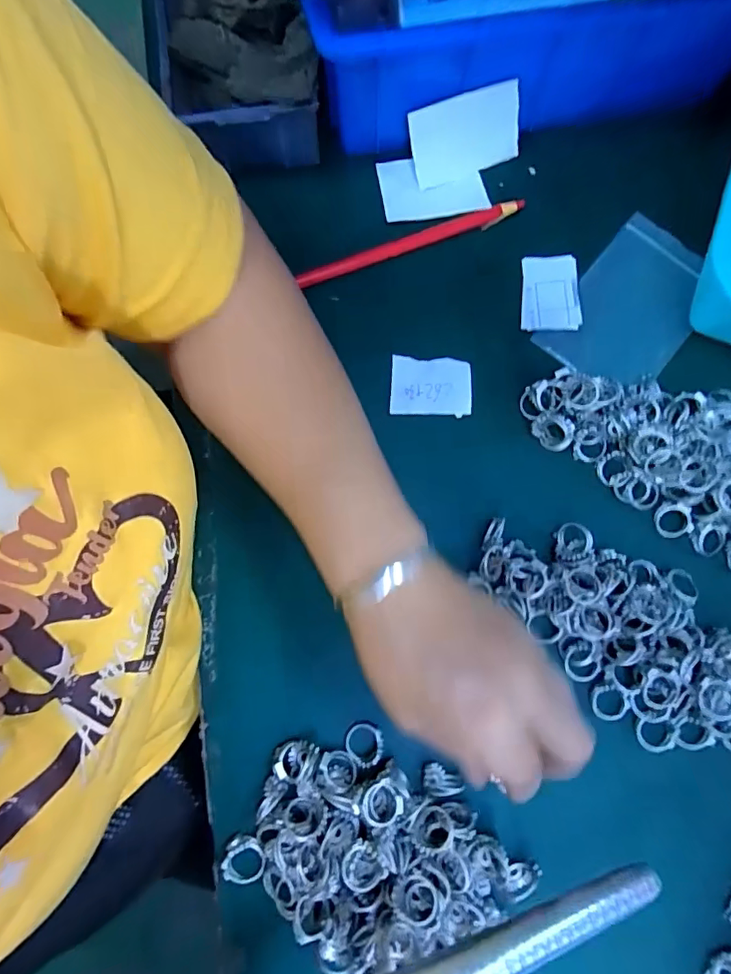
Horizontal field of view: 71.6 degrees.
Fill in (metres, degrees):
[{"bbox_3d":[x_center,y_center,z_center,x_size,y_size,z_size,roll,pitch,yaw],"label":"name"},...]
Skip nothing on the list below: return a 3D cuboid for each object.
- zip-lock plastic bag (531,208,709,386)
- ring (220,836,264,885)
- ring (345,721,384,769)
[{"bbox_3d":[0.181,-0.120,0.344,0.079,0.007,0.119,38,82,7],"label":"zip-lock plastic bag"},{"bbox_3d":[-0.066,0.205,0.277,0.022,0.010,0.024,0,80,1],"label":"ring"},{"bbox_3d":[0.000,0.147,0.288,0.021,0.006,0.021,0,80,1],"label":"ring"}]

